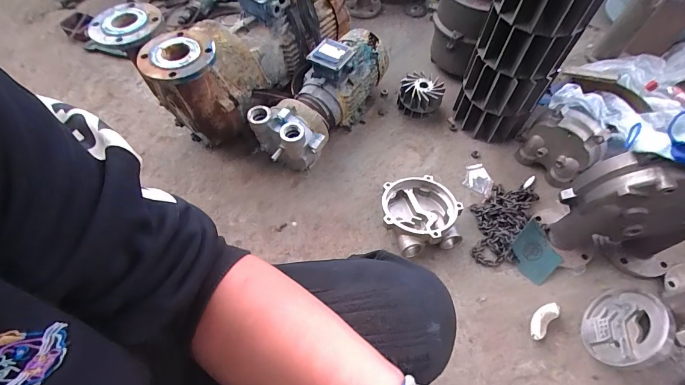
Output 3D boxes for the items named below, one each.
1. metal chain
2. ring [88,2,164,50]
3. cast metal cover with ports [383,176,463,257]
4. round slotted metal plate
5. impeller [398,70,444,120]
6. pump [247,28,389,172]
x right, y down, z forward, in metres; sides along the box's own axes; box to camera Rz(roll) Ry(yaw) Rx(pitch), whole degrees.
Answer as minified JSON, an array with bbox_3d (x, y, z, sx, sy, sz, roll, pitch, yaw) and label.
[{"bbox_3d":[0.463,0.086,0.950,0.194,0.038,0.251,9,59,4],"label":"metal chain"},{"bbox_3d":[-0.513,-0.407,0.822,0.181,0.030,0.142,-3,60,0],"label":"ring"},{"bbox_3d":[0.213,0.058,0.937,0.199,0.099,0.214,-14,61,-10],"label":"cast metal cover with ports"},{"bbox_3d":[0.614,0.297,0.751,0.018,0.170,0.165,34,82,-6],"label":"round slotted metal plate"},{"bbox_3d":[0.257,-0.316,1.133,0.142,0.095,0.144,1,59,-1],"label":"impeller"},{"bbox_3d":[-0.051,-0.292,1.043,0.186,0.249,0.516,26,62,14],"label":"pump"}]

